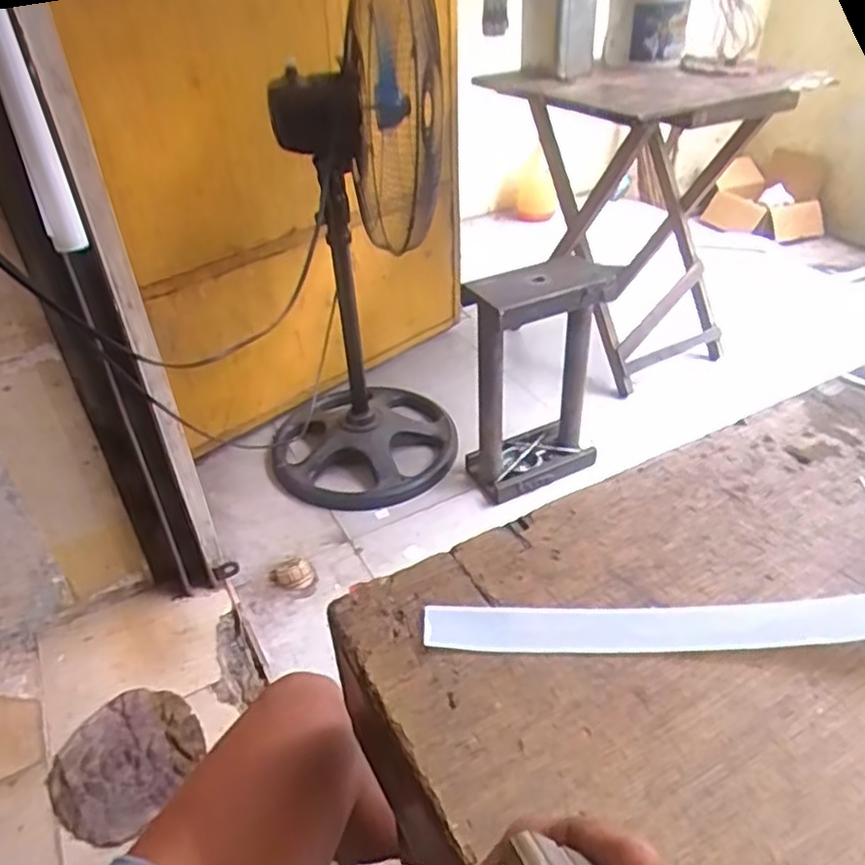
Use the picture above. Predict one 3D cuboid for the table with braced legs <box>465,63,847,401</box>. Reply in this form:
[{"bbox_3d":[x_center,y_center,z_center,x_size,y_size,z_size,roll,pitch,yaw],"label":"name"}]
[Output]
[{"bbox_3d":[0.464,-0.469,1.586,0.522,0.651,0.486,-23,41,-24],"label":"table with braced legs"}]

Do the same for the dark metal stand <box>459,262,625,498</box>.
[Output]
[{"bbox_3d":[0.216,-0.094,1.366,0.286,0.477,0.156,-23,42,-25],"label":"dark metal stand"}]

